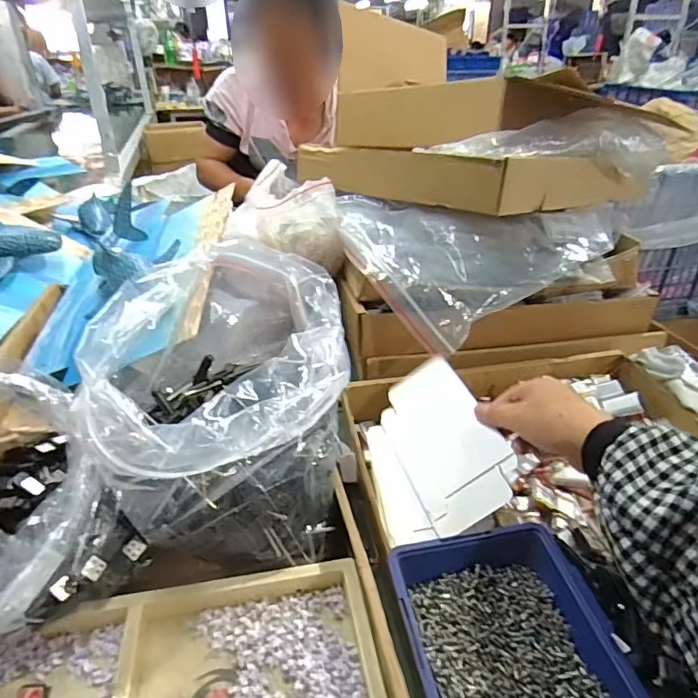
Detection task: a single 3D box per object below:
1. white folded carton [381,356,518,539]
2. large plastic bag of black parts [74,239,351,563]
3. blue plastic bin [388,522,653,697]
[{"bbox_3d":[0.086,0.082,0.481,0.088,0.009,0.169,-36,40,8],"label":"white folded carton"},{"bbox_3d":[-0.093,0.055,0.424,0.189,0.193,0.182,-7,32,-6],"label":"large plastic bag of black parts"},{"bbox_3d":[0.100,0.189,0.330,0.122,0.042,0.140,-9,32,-8],"label":"blue plastic bin"}]

